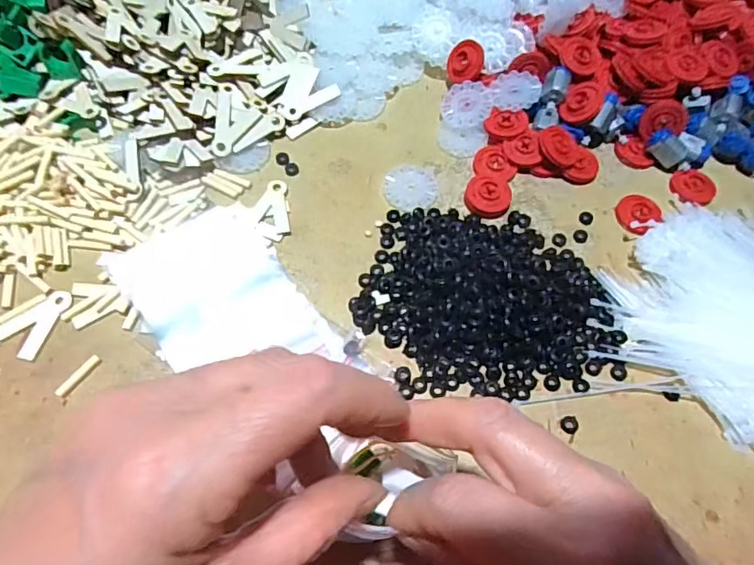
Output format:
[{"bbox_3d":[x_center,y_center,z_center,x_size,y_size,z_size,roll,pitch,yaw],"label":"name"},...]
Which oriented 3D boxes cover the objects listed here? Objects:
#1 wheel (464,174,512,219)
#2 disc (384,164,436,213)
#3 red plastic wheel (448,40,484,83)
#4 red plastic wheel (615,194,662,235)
[{"bbox_3d":[0.080,-0.062,0.377,0.033,0.009,0.030,1,66,-2],"label":"wheel"},{"bbox_3d":[0.024,-0.068,0.383,0.038,0.004,0.043,6,66,0],"label":"disc"},{"bbox_3d":[0.071,-0.175,0.418,0.029,0.006,0.035,-6,85,13],"label":"red plastic wheel"},{"bbox_3d":[0.192,-0.052,0.384,0.033,0.007,0.032,-7,60,13],"label":"red plastic wheel"}]

